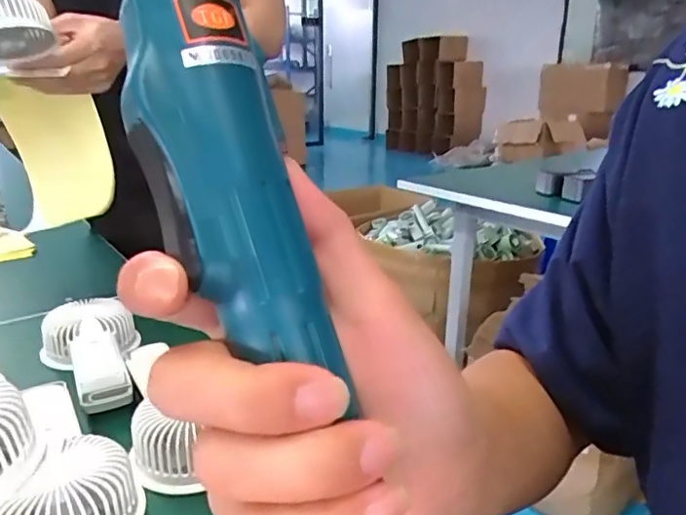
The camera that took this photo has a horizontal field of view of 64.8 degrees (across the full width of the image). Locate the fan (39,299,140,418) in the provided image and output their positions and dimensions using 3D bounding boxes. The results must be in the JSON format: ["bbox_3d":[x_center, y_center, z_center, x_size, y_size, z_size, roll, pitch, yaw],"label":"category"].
[{"bbox_3d":[-0.230,0.087,0.492,0.086,0.043,0.165,-8,20,-23],"label":"fan"}]

